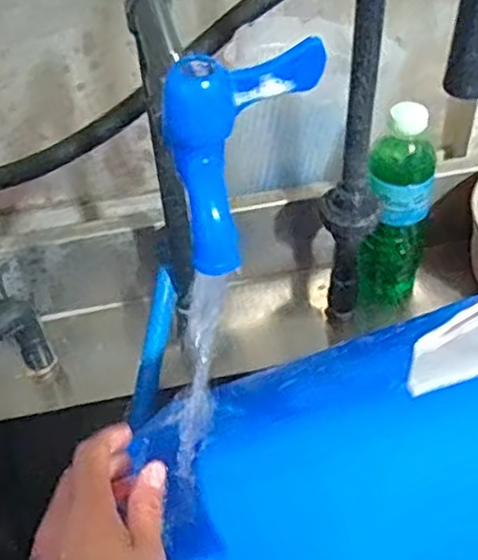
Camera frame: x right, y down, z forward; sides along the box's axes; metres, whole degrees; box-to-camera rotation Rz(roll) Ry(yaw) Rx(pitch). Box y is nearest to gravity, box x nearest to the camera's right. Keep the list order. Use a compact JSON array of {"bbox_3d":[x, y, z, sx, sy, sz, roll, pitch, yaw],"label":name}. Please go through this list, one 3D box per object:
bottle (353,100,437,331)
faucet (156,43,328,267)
[{"bbox_3d":[0.141,-0.045,0.640,0.060,0.214,0.058,6,47,9],"label":"bottle"},{"bbox_3d":[-0.001,-0.056,0.301,0.067,0.079,0.036,-37,54,-28],"label":"faucet"}]

